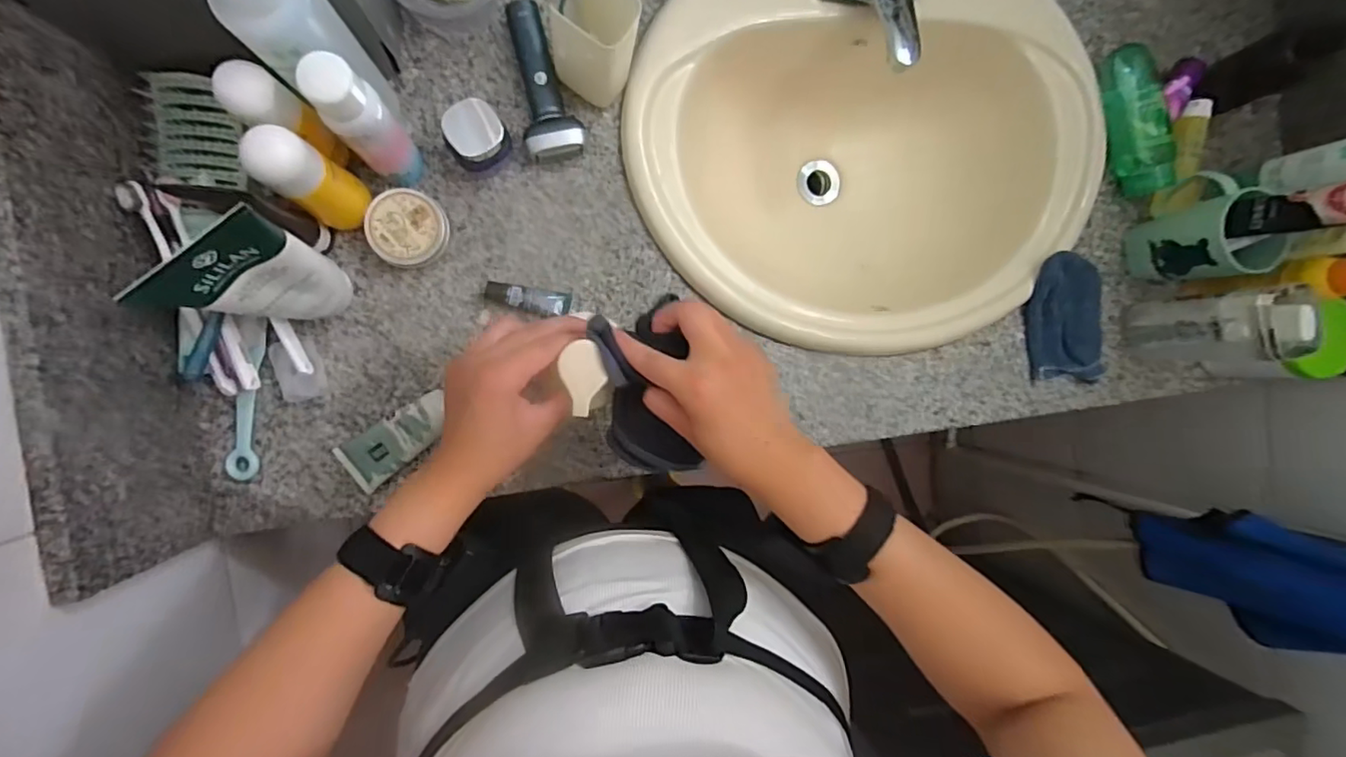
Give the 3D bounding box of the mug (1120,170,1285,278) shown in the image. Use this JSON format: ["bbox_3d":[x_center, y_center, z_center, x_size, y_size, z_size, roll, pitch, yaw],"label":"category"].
[{"bbox_3d":[0.573,-0.164,0.634,0.082,0.109,0.111,-13,95,-7],"label":"mug"}]

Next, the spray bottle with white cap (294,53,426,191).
[{"bbox_3d":[-0.248,-0.204,0.477,0.043,0.174,0.043,0,93,-8],"label":"spray bottle with white cap"}]

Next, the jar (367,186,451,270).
[{"bbox_3d":[-0.245,-0.140,0.541,0.066,0.042,0.064,0,93,-8],"label":"jar"}]

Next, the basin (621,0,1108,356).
[{"bbox_3d":[0.203,-0.257,0.695,0.522,0.181,0.419,7,92,-11],"label":"basin"}]

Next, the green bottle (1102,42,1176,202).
[{"bbox_3d":[0.526,-0.293,0.657,0.057,0.042,0.167,-13,95,-7],"label":"green bottle"}]

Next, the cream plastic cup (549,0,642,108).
[{"bbox_3d":[-0.072,-0.299,0.517,0.073,0.126,0.055,34,88,-9],"label":"cream plastic cup"}]

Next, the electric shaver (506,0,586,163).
[{"bbox_3d":[-0.123,-0.287,0.558,0.053,0.030,0.147,-9,94,-8],"label":"electric shaver"}]

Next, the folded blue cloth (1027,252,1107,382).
[{"bbox_3d":[0.455,-0.068,0.655,0.098,0.031,0.137,0,93,-8],"label":"folded blue cloth"}]

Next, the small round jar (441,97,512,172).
[{"bbox_3d":[-0.180,-0.220,0.533,0.052,0.062,0.048,0,93,-8],"label":"small round jar"}]

